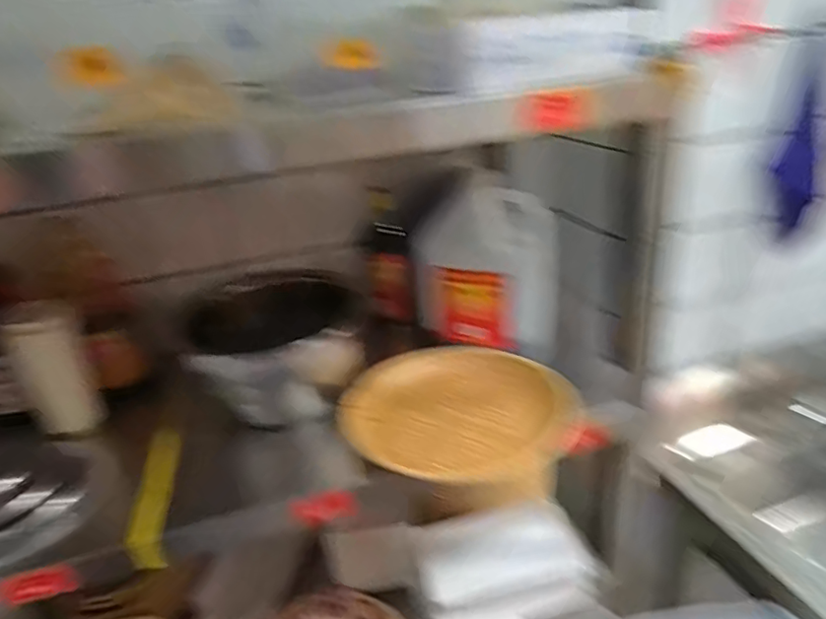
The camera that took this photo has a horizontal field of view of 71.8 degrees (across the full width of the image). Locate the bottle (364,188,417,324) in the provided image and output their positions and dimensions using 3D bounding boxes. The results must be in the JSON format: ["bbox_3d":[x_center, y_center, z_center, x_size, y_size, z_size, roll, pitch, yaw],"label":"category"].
[{"bbox_3d":[-0.043,-0.096,1.060,0.076,0.235,0.072,-10,26,-11],"label":"bottle"}]

